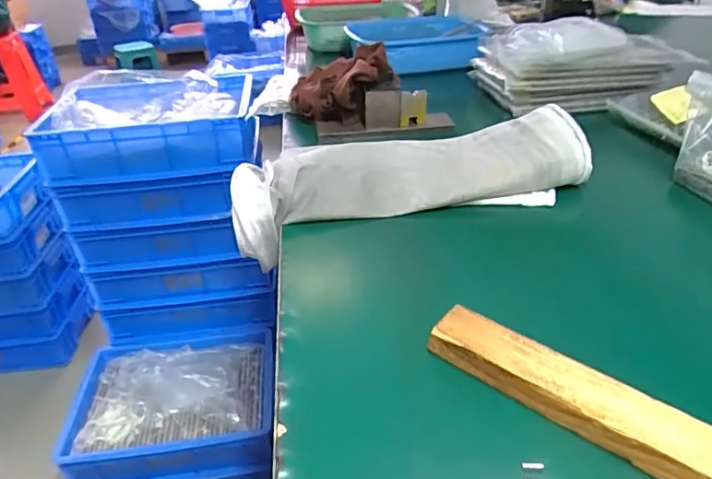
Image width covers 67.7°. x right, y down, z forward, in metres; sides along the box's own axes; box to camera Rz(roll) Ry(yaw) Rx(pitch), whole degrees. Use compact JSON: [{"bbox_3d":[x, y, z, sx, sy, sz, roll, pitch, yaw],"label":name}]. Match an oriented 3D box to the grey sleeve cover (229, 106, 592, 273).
[{"bbox_3d":[0.058,-0.079,0.655,0.418,0.074,0.148,-9,33,-8],"label":"grey sleeve cover"}]

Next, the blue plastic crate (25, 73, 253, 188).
[{"bbox_3d":[-0.405,-0.242,1.096,0.383,0.130,0.278,-6,33,-4],"label":"blue plastic crate"}]

